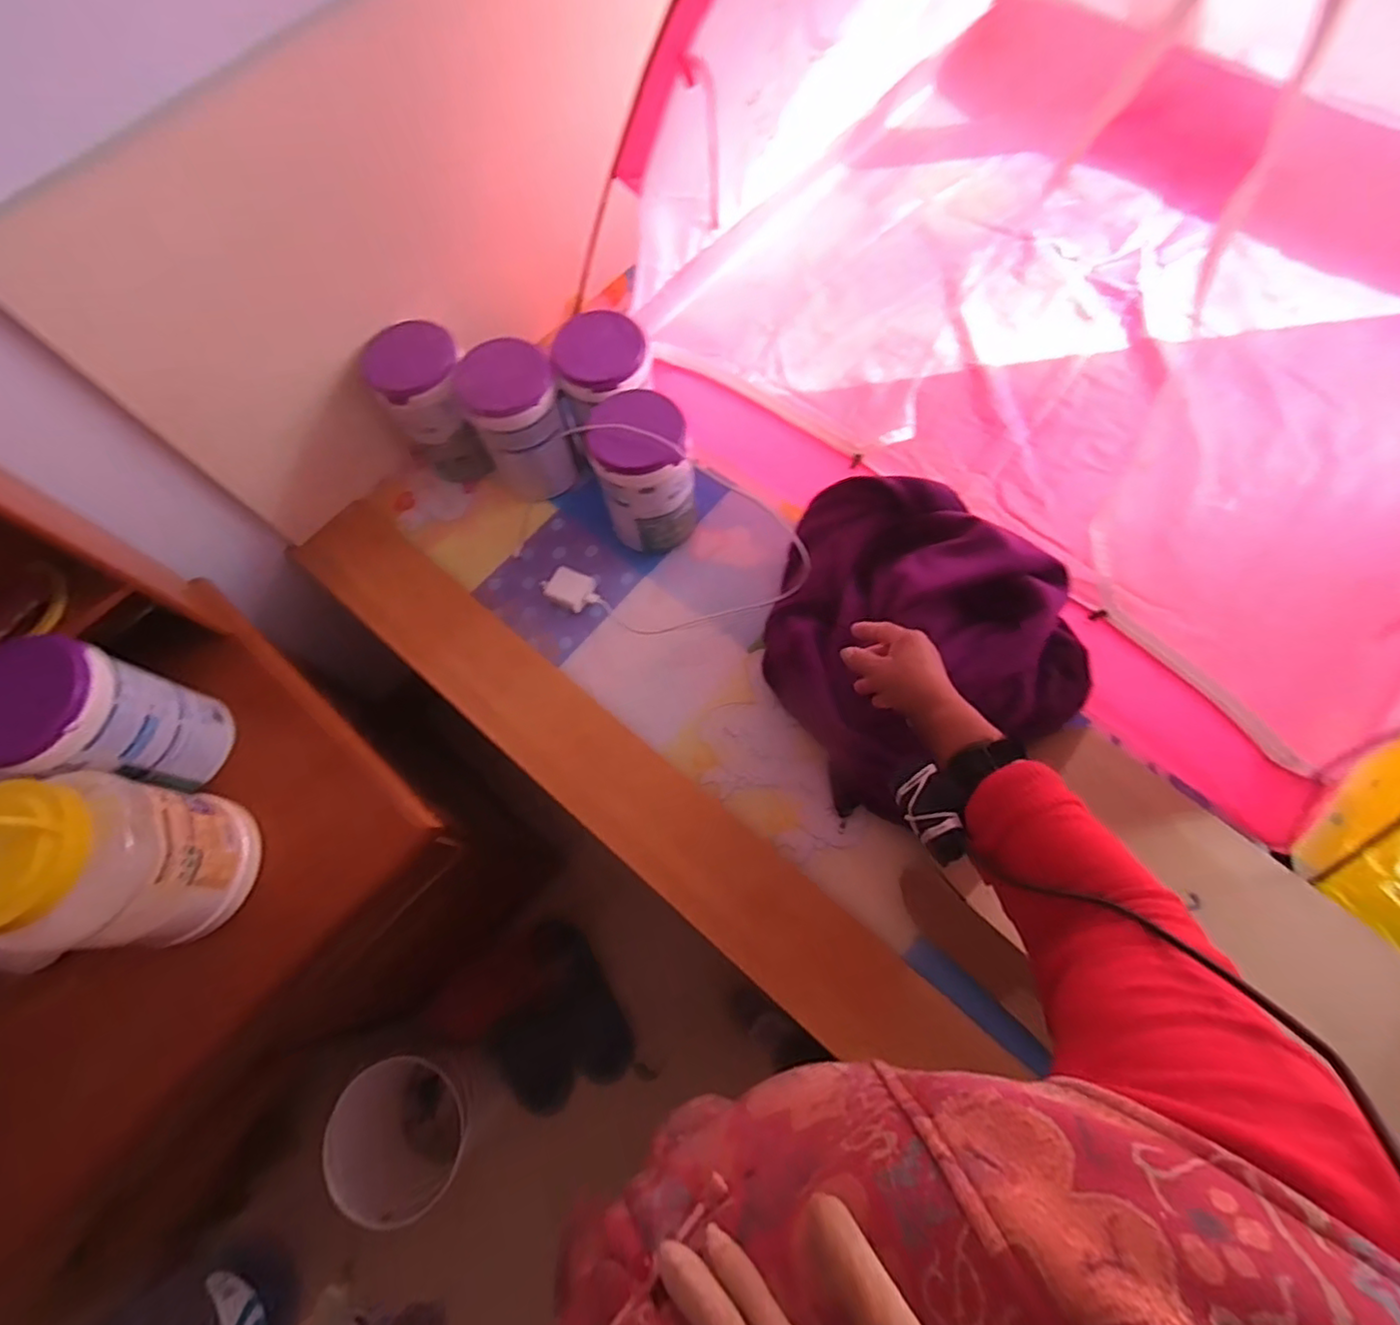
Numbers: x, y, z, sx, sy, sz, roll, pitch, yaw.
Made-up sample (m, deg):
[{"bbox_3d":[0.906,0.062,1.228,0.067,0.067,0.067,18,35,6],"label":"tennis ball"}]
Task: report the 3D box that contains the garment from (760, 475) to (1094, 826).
[{"bbox_3d":[0.242,-0.031,0.752,0.310,0.159,0.381,-33,70,-10],"label":"garment"}]

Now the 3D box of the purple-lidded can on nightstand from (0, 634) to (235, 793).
[{"bbox_3d":[-0.625,0.068,0.665,0.122,0.197,0.115,-1,69,4],"label":"purple-lidded can on nightstand"}]

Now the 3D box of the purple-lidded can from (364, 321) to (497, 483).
[{"bbox_3d":[-0.371,-0.352,0.913,0.121,0.220,0.128,-1,69,4],"label":"purple-lidded can"}]

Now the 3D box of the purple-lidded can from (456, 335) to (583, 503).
[{"bbox_3d":[-0.248,-0.329,0.903,0.118,0.210,0.118,-1,69,4],"label":"purple-lidded can"}]

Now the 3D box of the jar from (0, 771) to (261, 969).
[{"bbox_3d":[-0.551,0.189,0.598,0.121,0.228,0.153,4,69,6],"label":"jar"}]

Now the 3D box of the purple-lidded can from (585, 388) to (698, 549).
[{"bbox_3d":[-0.069,-0.254,0.862,0.116,0.208,0.123,-1,69,4],"label":"purple-lidded can"}]

